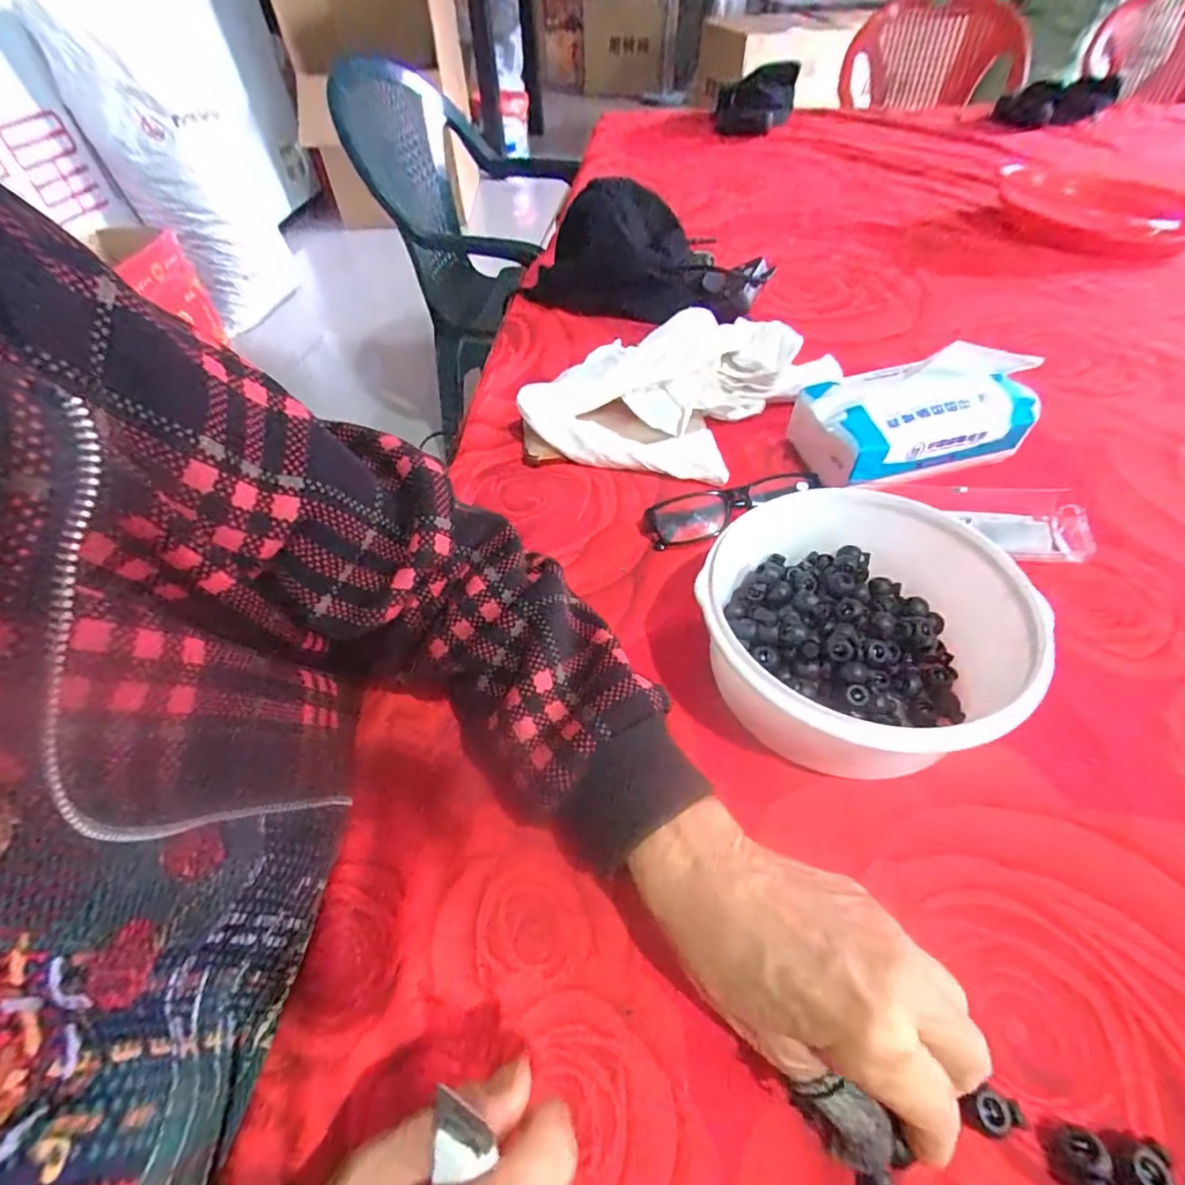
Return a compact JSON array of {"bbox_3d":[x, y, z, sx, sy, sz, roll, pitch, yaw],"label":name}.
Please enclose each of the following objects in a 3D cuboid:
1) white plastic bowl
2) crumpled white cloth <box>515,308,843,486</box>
[{"bbox_3d":[0.145,0.026,0.311,0.157,0.073,0.153,-1,50,2],"label":"white plastic bowl"},{"bbox_3d":[0.077,-0.179,0.495,0.229,0.062,0.193,19,53,18],"label":"crumpled white cloth"}]

